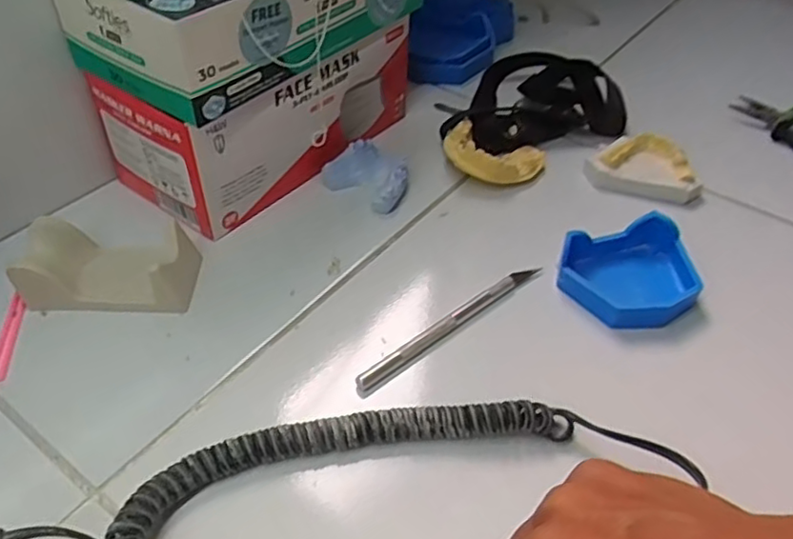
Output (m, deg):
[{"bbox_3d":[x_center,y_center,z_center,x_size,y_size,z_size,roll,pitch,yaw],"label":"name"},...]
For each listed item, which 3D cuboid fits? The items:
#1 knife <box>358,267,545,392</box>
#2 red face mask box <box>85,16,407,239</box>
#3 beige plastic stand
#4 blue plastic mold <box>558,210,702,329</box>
[{"bbox_3d":[0.033,0.029,0.364,0.131,0.009,0.011,-30,52,-29],"label":"knife"},{"bbox_3d":[-0.090,-0.122,0.461,0.107,0.074,0.208,30,50,26],"label":"red face mask box"},{"bbox_3d":[-0.166,-0.003,0.382,0.089,0.031,0.051,2,44,0],"label":"beige plastic stand"},{"bbox_3d":[0.141,0.003,0.387,0.076,0.027,0.065,-13,46,-15],"label":"blue plastic mold"}]

